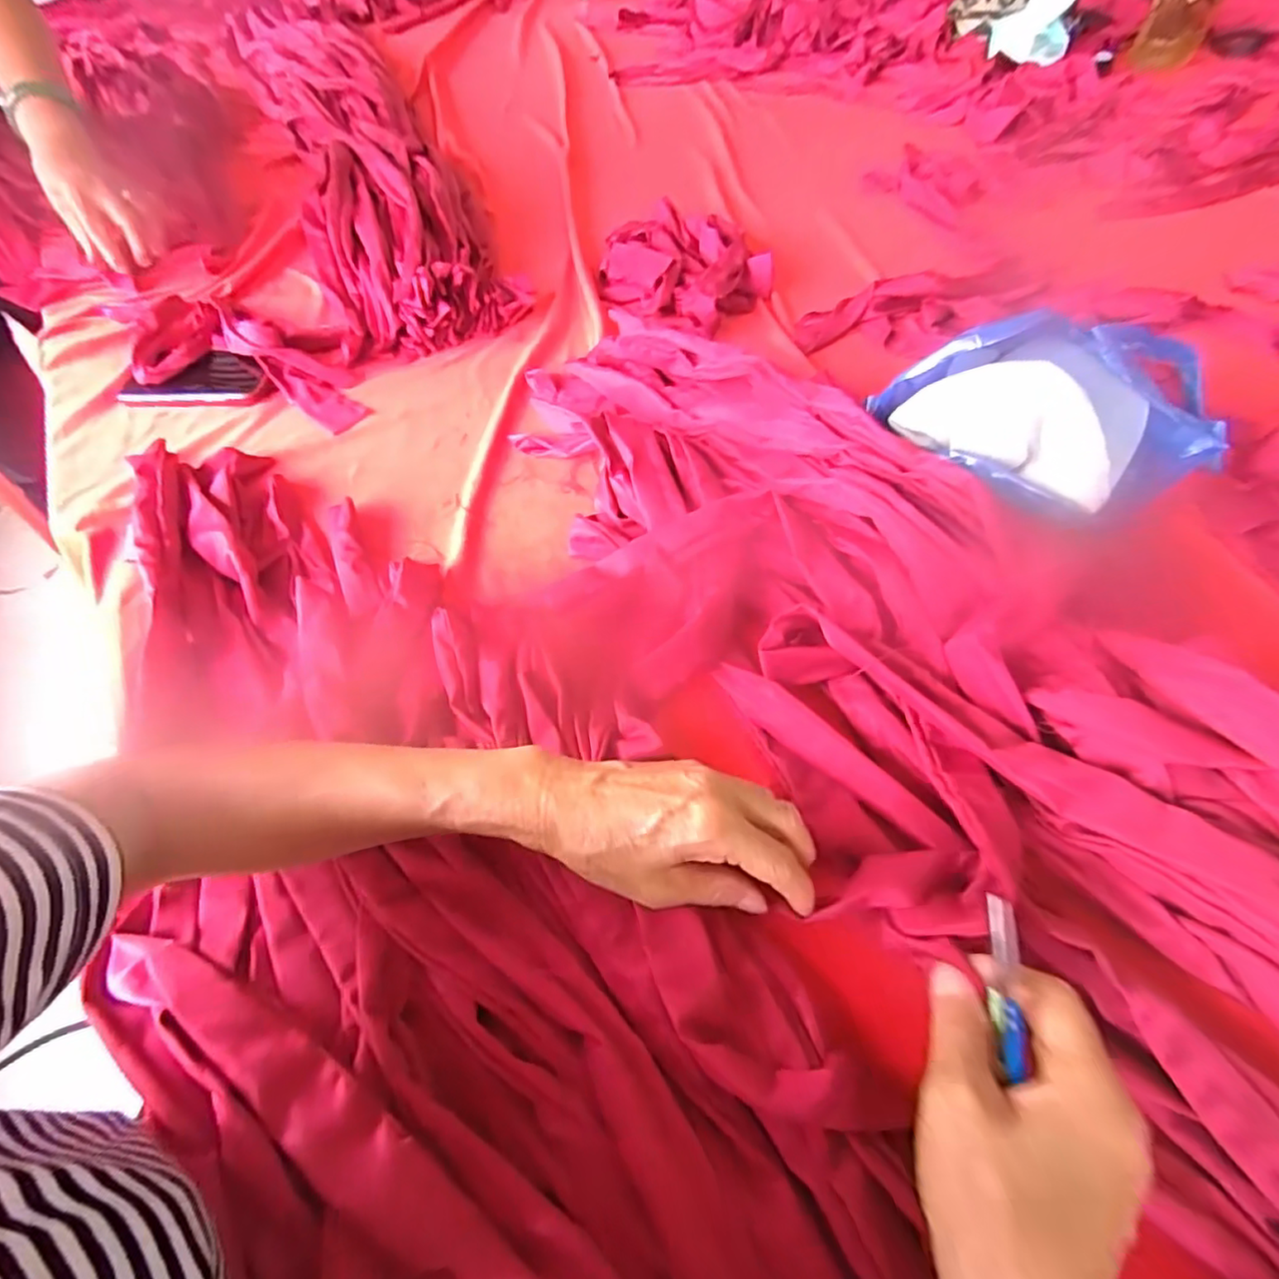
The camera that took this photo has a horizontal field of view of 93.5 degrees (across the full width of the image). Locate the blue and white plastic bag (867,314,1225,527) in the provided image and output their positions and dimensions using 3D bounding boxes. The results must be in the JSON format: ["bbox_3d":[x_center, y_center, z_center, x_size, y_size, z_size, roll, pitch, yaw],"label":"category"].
[{"bbox_3d":[0.303,-0.153,0.433,0.233,0.111,0.116,-3,57,2],"label":"blue and white plastic bag"}]

